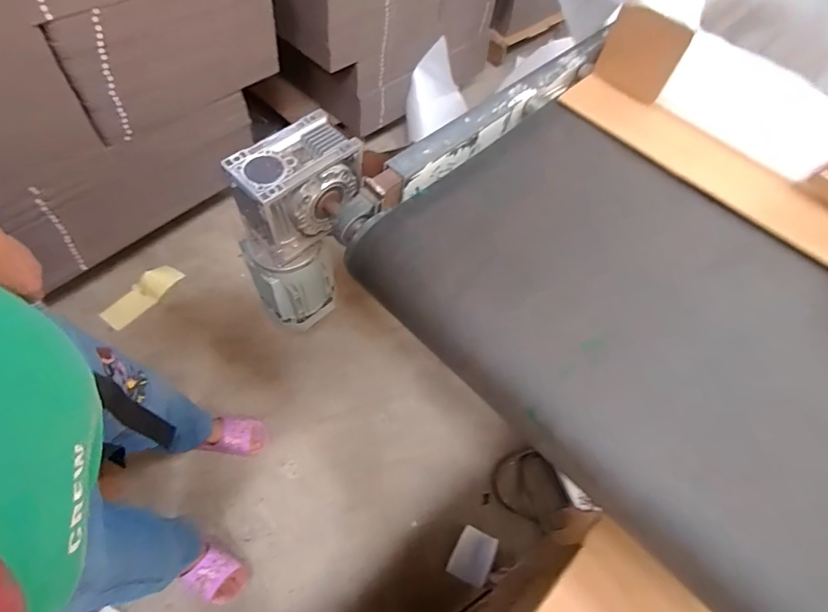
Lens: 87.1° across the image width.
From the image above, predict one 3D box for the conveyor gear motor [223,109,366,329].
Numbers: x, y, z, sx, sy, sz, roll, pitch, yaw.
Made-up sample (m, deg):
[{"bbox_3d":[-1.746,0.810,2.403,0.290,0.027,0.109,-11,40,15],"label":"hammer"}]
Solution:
[{"bbox_3d":[-0.219,-0.141,0.883,0.141,0.397,0.230,38,61,15],"label":"conveyor gear motor"}]

